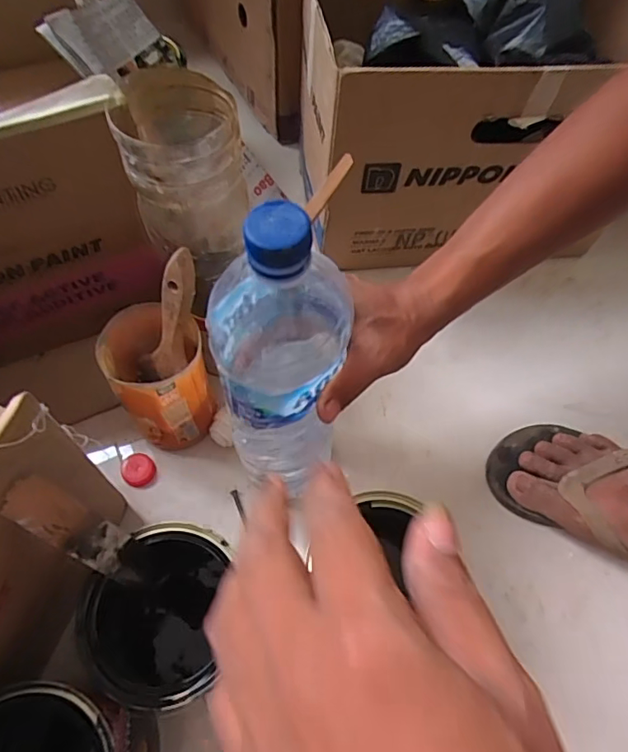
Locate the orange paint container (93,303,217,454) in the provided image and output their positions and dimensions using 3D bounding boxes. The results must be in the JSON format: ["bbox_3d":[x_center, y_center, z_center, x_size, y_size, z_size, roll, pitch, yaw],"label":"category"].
[{"bbox_3d":[-0.138,0.007,0.476,0.074,0.128,0.080,-18,64,-13],"label":"orange paint container"}]

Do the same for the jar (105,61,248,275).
[{"bbox_3d":[-0.097,-0.151,0.396,0.080,0.114,0.091,-13,63,-11],"label":"jar"}]

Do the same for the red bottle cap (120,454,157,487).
[{"bbox_3d":[-0.169,0.090,0.504,0.031,0.009,0.030,2,61,-3],"label":"red bottle cap"}]

